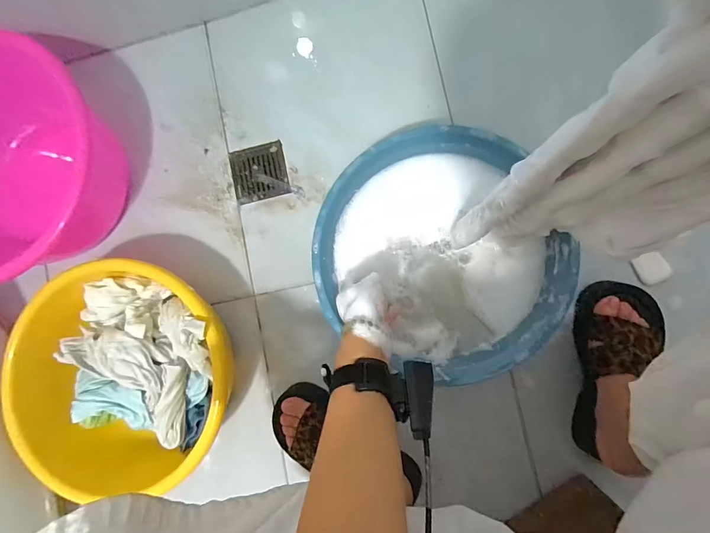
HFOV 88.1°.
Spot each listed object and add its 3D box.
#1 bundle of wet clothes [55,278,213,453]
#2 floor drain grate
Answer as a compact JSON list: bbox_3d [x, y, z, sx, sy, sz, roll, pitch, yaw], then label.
[{"bbox_3d":[-0.330,0.147,0.562,0.217,0.094,0.227,0,87,8],"label":"bundle of wet clothes"},{"bbox_3d":[-0.170,-0.168,0.659,0.100,0.006,0.096,-12,85,7],"label":"floor drain grate"}]

